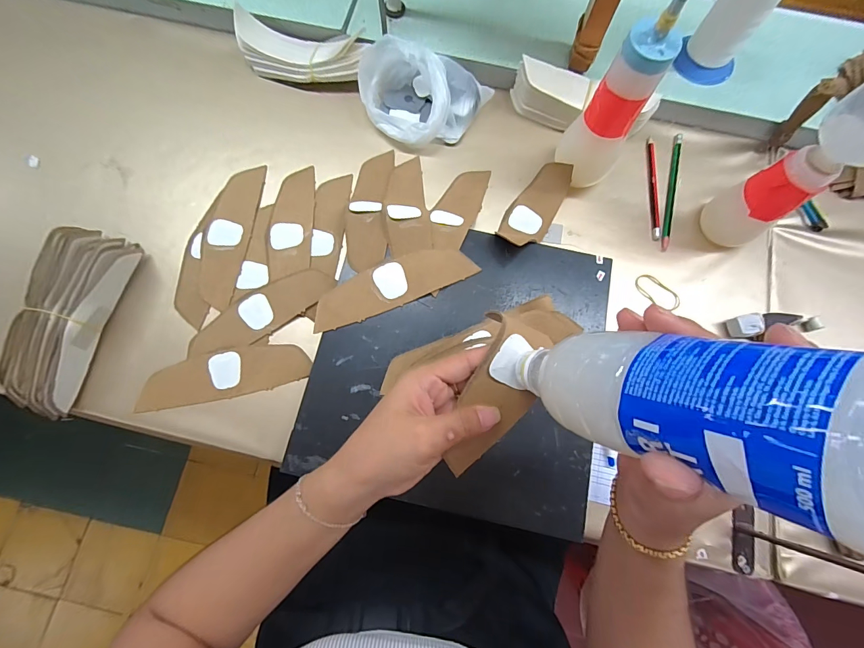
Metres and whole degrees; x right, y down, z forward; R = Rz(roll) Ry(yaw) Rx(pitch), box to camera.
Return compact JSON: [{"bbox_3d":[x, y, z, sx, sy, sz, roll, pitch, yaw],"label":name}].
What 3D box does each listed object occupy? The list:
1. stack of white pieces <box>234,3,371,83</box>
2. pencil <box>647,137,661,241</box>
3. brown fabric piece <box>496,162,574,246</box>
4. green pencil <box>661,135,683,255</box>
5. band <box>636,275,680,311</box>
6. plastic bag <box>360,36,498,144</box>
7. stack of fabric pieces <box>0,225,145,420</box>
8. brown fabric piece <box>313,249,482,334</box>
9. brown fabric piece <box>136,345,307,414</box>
[{"bbox_3d":[-0.171,-0.356,0.493,0.175,0.044,0.065,9,77,1],"label":"stack of white pieces"},{"bbox_3d":[0.282,-0.174,0.476,0.010,0.004,0.142,5,77,0],"label":"pencil"},{"bbox_3d":[0.127,-0.145,0.459,0.056,0.028,0.113,29,78,5],"label":"brown fabric piece"},{"bbox_3d":[0.306,-0.171,0.478,0.010,0.004,0.169,15,77,2],"label":"green pencil"},{"bbox_3d":[0.270,-0.038,0.448,0.056,0.004,0.027,35,79,7],"label":"band"},{"bbox_3d":[-0.018,-0.288,0.472,0.147,0.062,0.111,25,78,5],"label":"plastic bag"},{"bbox_3d":[-0.388,-0.008,0.400,0.065,0.058,0.203,11,77,2],"label":"stack of fabric pieces"},{"bbox_3d":[-0.043,-0.044,0.420,0.183,0.004,0.051,-22,82,-5],"label":"brown fabric piece"},{"bbox_3d":[-0.229,0.056,0.417,0.182,0.008,0.052,-10,80,-4],"label":"brown fabric piece"}]

